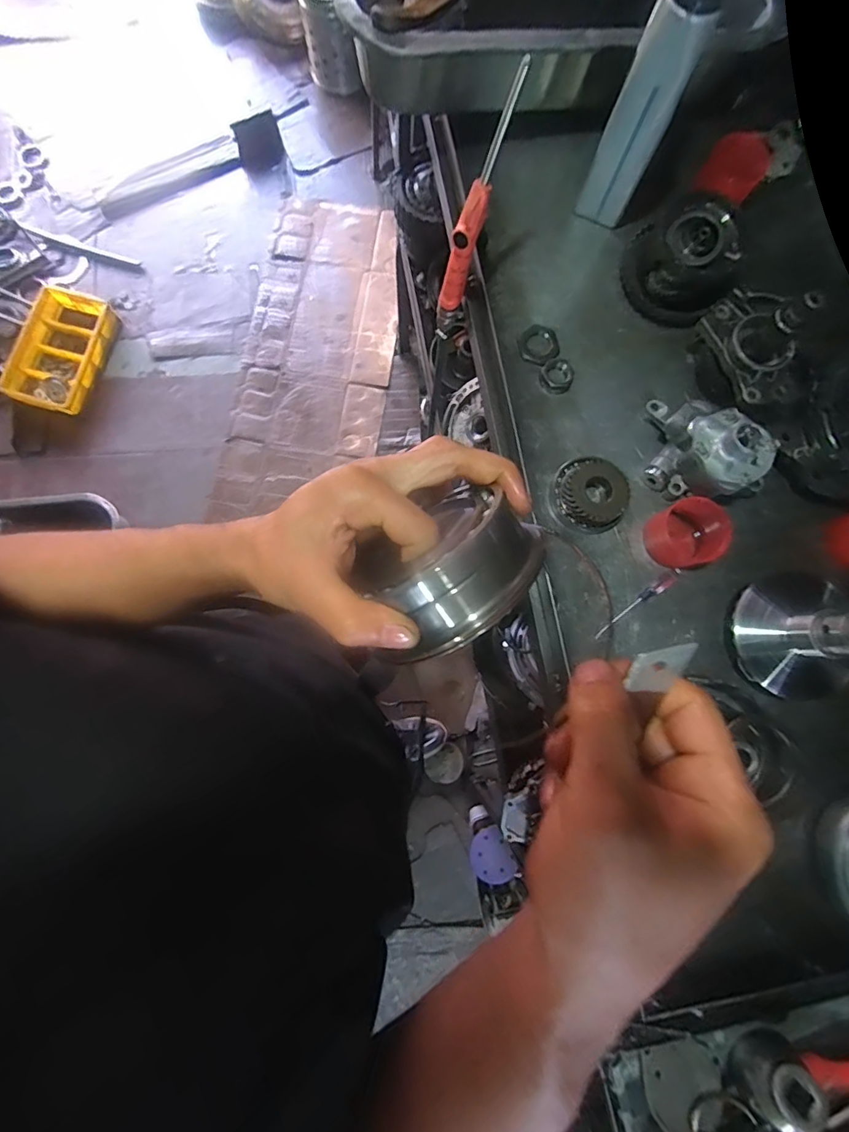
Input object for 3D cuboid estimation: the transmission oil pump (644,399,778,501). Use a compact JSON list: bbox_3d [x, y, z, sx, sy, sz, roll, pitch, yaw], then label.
[{"bbox_3d":[0.301,-0.130,0.511,0.110,0.075,0.108,1,82,-1],"label":"transmission oil pump"}]

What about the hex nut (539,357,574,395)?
[{"bbox_3d":[0.148,-0.214,0.549,0.036,0.015,0.040,-7,82,-2],"label":"hex nut"}]

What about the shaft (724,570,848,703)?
[{"bbox_3d":[0.369,0.062,0.449,0.106,0.179,0.121,6,82,0],"label":"shaft"}]

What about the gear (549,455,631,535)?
[{"bbox_3d":[0.173,-0.077,0.525,0.072,0.035,0.079,0,82,-1],"label":"gear"}]

